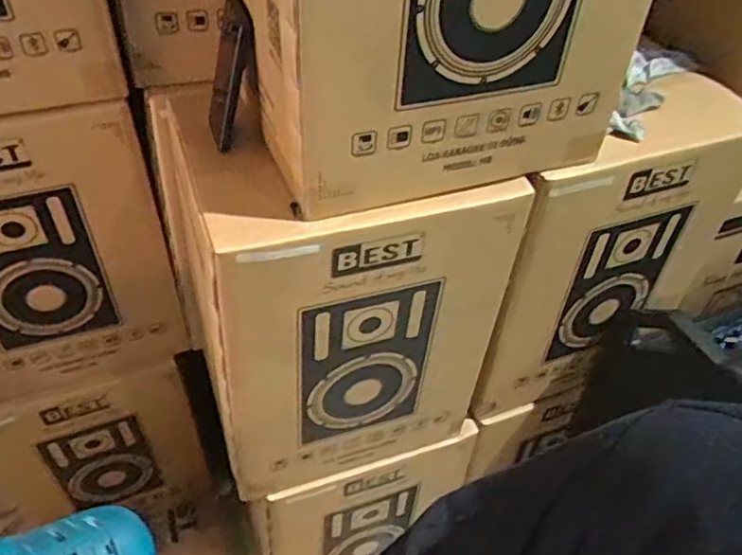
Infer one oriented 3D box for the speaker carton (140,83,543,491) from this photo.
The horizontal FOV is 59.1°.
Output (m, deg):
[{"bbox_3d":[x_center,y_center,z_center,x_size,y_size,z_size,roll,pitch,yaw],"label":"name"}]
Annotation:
[{"bbox_3d":[-0.059,-0.001,1.006,0.416,0.525,0.346,-14,47,-16],"label":"speaker carton"}]

